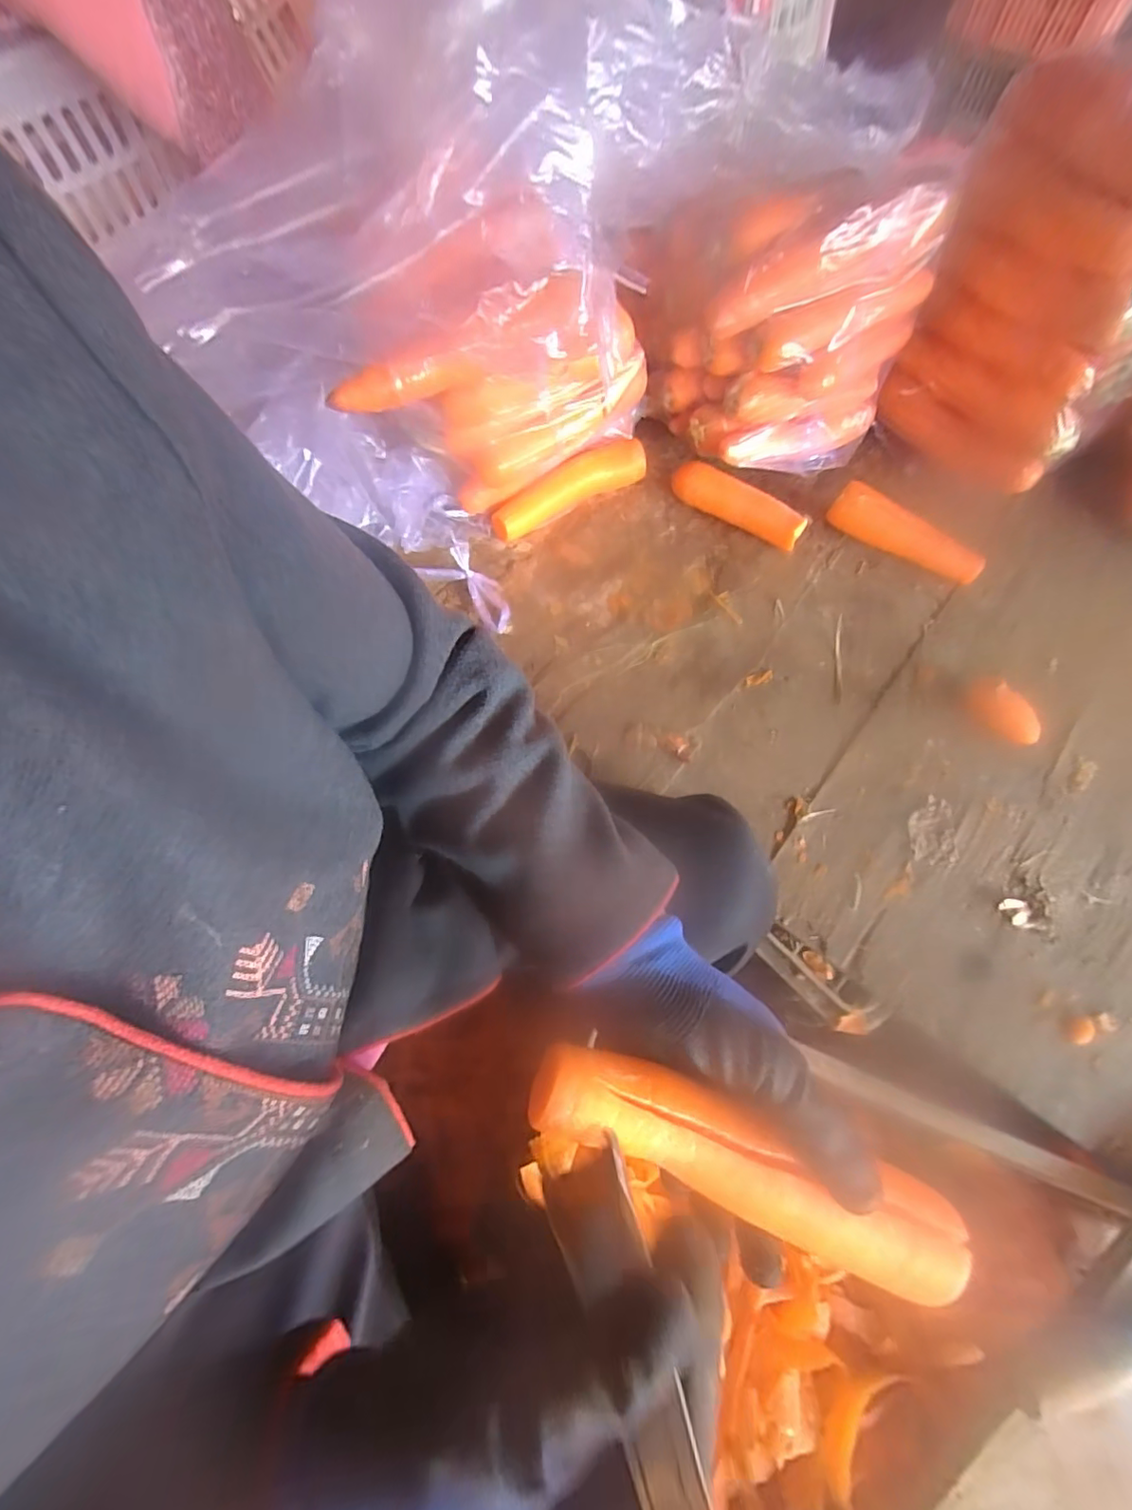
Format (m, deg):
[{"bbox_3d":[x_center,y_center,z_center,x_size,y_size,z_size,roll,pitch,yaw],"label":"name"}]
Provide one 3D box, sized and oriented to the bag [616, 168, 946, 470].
[{"bbox_3d":[0.197,-0.441,0.583,0.306,0.196,0.146,20,68,9],"label":"bag"}]

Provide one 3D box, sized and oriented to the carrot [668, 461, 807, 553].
[{"bbox_3d":[0.193,-0.281,0.625,0.152,0.036,0.042,35,71,15],"label":"carrot"}]

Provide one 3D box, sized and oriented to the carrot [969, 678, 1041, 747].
[{"bbox_3d":[0.421,-0.043,0.532,0.035,0.028,0.075,-22,67,-9],"label":"carrot"}]

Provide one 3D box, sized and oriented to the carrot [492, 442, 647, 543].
[{"bbox_3d":[0.003,-0.307,0.638,0.193,0.045,0.033,-31,69,-12],"label":"carrot"}]

